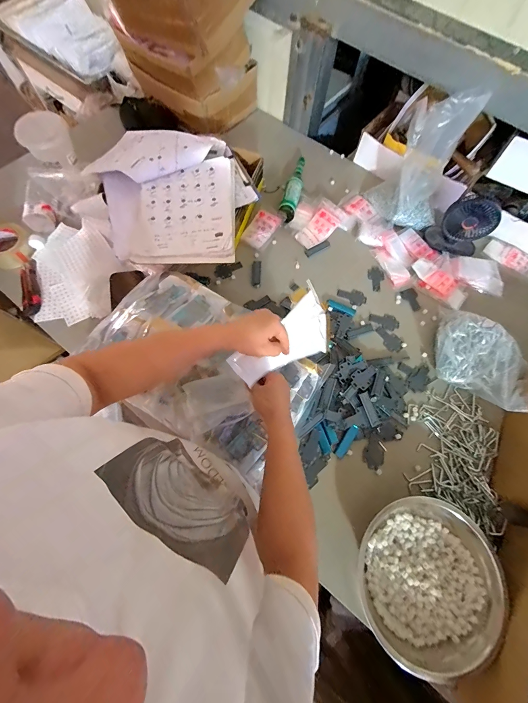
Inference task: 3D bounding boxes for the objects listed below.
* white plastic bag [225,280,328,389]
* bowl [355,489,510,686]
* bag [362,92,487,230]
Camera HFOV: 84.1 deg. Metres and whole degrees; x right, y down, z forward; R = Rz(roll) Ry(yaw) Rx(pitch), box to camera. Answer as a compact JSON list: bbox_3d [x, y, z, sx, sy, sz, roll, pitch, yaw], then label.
[{"bbox_3d":[0.037,-0.012,0.501,0.186,0.031,0.096,-37,116,-1],"label":"white plastic bag"},{"bbox_3d":[0.289,0.400,0.521,0.223,0.065,0.252,7,69,0],"label":"bowl"},{"bbox_3d":[0.402,-0.462,0.737,0.190,0.274,0.125,17,69,4],"label":"bag"}]

